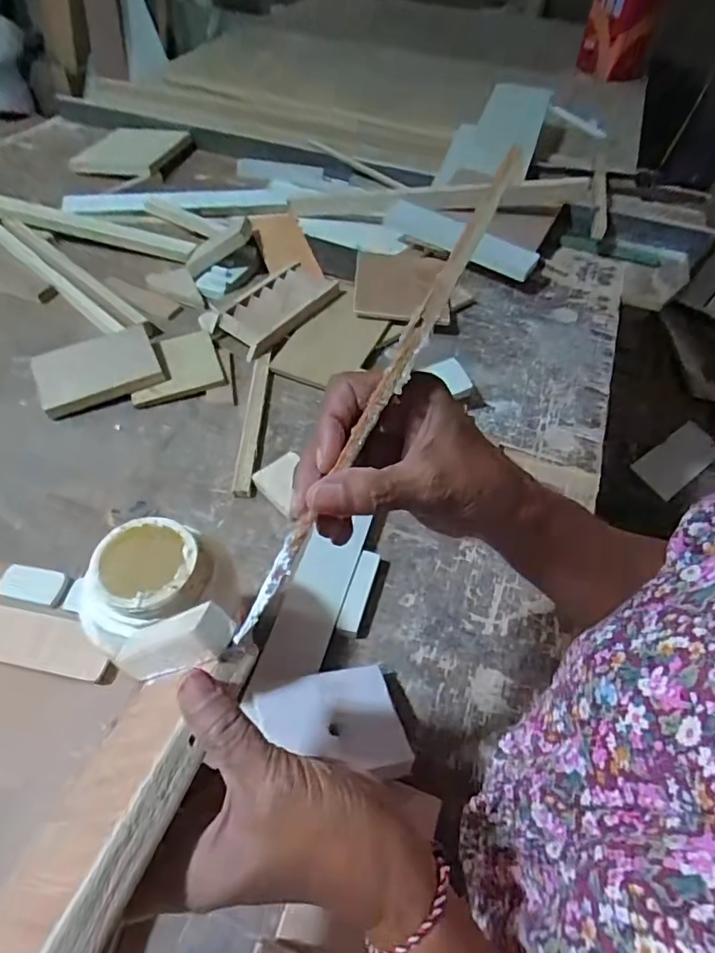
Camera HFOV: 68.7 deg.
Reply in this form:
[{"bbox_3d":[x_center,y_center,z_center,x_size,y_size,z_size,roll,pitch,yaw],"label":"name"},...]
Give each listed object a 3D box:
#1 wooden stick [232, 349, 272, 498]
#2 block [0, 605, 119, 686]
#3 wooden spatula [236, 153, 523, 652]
[{"bbox_3d":[-0.120,-0.072,0.609,0.021,0.011,0.223,2,53,-2],"label":"wooden stick"},{"bbox_3d":[-0.252,0.130,0.415,0.131,0.007,0.041,11,53,4],"label":"block"},{"bbox_3d":[0.009,-0.031,0.215,0.009,0.007,0.227,30,90,18],"label":"wooden spatula"}]

